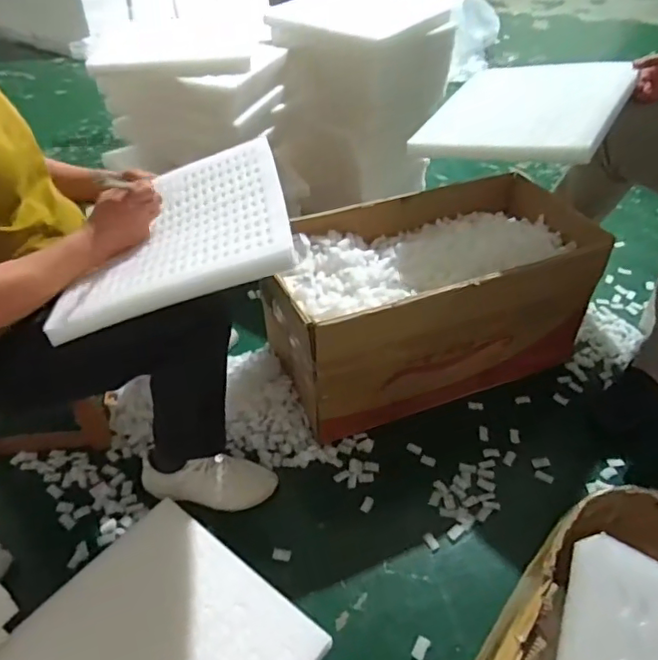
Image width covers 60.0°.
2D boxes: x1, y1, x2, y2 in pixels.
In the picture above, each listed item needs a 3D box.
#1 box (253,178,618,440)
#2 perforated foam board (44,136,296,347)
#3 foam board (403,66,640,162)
[{"bbox_3d":[0.200,-0.055,1.216,0.643,0.377,0.358,-13,43,-13],"label":"box"},{"bbox_3d":[-0.229,-0.158,0.838,0.329,0.030,0.335,-17,47,-1],"label":"perforated foam board"},{"bbox_3d":[0.395,-0.439,1.128,0.346,0.043,0.378,13,48,35],"label":"foam board"}]

